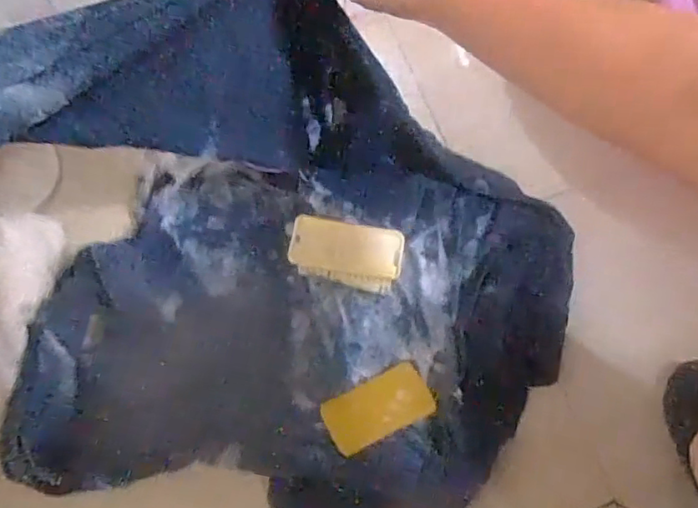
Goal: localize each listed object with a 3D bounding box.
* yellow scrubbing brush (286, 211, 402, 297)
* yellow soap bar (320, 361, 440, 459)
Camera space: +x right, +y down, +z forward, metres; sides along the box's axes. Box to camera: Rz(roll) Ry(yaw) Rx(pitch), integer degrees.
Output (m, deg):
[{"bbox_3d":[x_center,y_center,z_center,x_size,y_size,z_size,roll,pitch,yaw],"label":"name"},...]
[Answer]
[{"bbox_3d":[-0.003,0.003,0.578,0.107,0.045,0.059,10,70,3],"label":"yellow scrubbing brush"},{"bbox_3d":[0.027,0.143,0.536,0.098,0.023,0.052,-26,72,-10],"label":"yellow soap bar"}]

